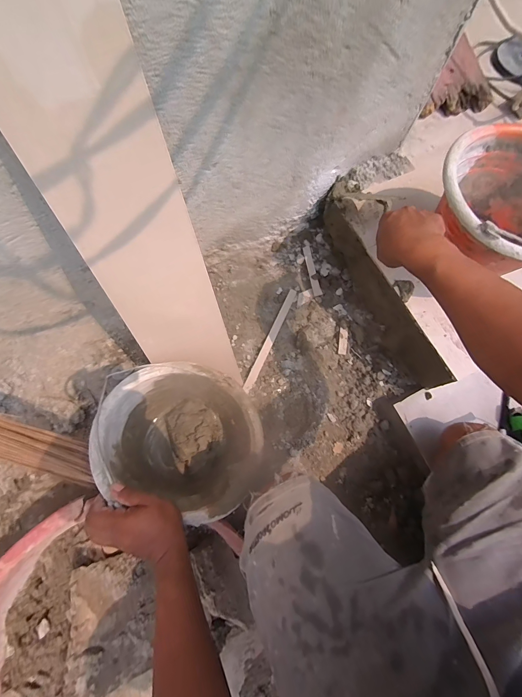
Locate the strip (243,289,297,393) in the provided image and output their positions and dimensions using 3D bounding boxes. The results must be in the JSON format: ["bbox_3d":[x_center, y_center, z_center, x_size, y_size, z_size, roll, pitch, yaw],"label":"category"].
[{"bbox_3d":[0.024,-0.025,0.708,0.018,0.014,0.277,24,74,5],"label":"strip"}]

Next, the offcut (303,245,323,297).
[{"bbox_3d":[0.128,-0.191,0.739,0.019,0.012,0.125,-15,90,-6],"label":"offcut"}]

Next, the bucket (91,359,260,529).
[{"bbox_3d":[-0.128,0.157,0.535,0.252,0.177,0.223,11,74,1],"label":"bucket"}]

